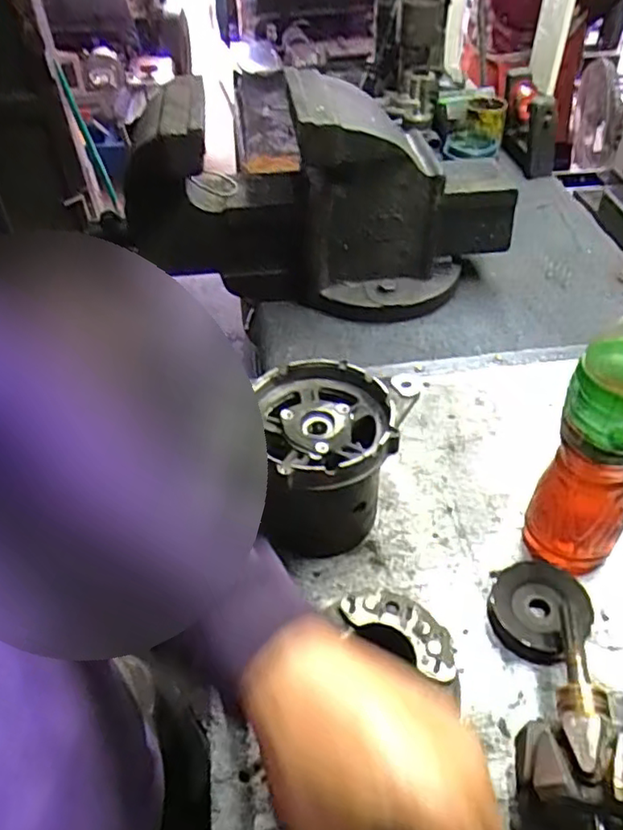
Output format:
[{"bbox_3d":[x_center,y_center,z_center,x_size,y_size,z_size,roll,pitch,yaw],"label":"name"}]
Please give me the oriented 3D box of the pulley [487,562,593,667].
[{"bbox_3d":[0.190,0.164,0.518,0.080,0.024,0.073,-2,44,2],"label":"pulley"}]

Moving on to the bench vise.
[{"bbox_3d":[0.015,-0.290,0.824,0.485,0.241,0.247,10,47,12],"label":"bench vise"}]

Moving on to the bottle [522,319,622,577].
[{"bbox_3d":[0.232,0.017,0.489,0.075,0.268,0.081,21,49,23],"label":"bottle"}]

